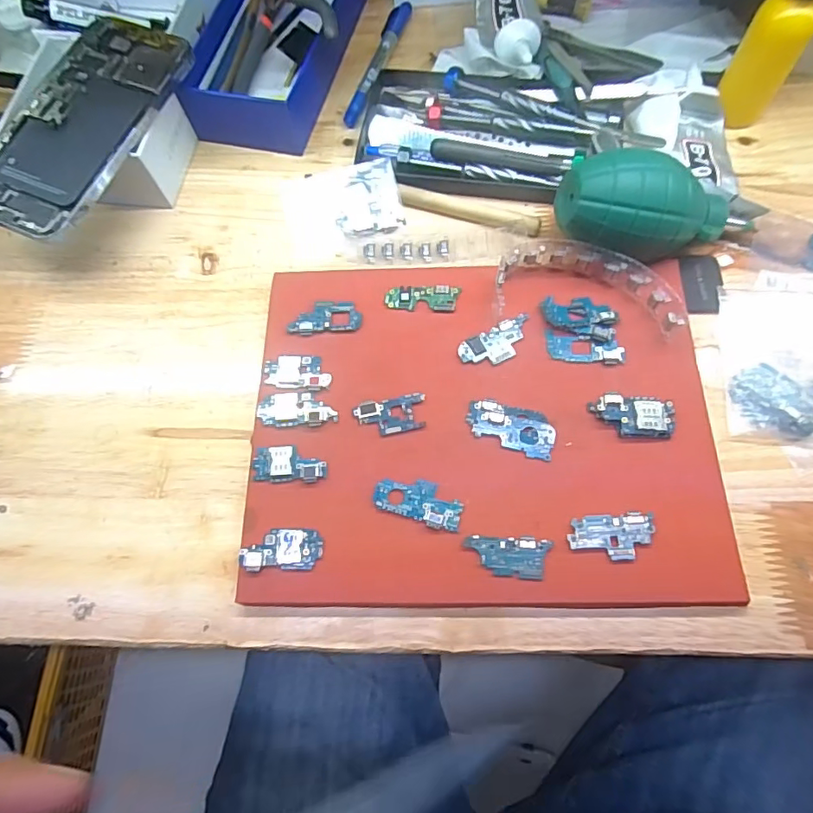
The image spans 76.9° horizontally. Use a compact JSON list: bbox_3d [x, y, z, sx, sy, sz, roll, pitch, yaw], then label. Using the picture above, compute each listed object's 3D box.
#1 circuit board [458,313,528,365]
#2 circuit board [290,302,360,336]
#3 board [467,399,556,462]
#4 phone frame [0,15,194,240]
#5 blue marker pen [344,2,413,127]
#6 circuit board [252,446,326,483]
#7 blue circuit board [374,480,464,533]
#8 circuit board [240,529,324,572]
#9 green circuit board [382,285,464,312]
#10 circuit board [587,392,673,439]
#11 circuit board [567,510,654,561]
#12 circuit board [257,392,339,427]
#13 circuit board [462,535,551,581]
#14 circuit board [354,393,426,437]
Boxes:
[{"bbox_3d":[0.053,-0.037,0.294,0.046,0.004,0.020,-29,71,-8],"label":"circuit board"},{"bbox_3d":[-0.049,-0.054,0.305,0.043,0.004,0.021,-5,70,1],"label":"circuit board"},{"bbox_3d":[0.057,0.011,0.276,0.047,0.004,0.024,16,71,8],"label":"board"},{"bbox_3d":[-0.206,-0.178,0.320,0.082,0.010,0.157,21,72,10],"label":"phone frame"},{"bbox_3d":[-0.022,-0.266,0.393,0.014,0.011,0.131,16,71,8],"label":"blue marker pen"},{"bbox_3d":[-0.062,0.030,0.274,0.038,0.004,0.019,0,70,3],"label":"circuit board"},{"bbox_3d":[0.006,0.048,0.265,0.045,0.004,0.021,18,72,9],"label":"blue circuit board"},{"bbox_3d":[-0.063,0.072,0.258,0.041,0.004,0.020,-2,70,2],"label":"circuit board"},{"bbox_3d":[0.009,-0.066,0.307,0.044,0.004,0.016,0,70,3],"label":"green circuit board"},{"bbox_3d":[0.122,0.005,0.274,0.042,0.007,0.023,1,70,3],"label":"circuit board"},{"bbox_3d":[0.102,0.065,0.254,0.042,0.004,0.022,-6,70,0],"label":"circuit board"},{"bbox_3d":[-0.060,0.001,0.284,0.043,0.004,0.020,-1,70,2],"label":"circuit board"},{"bbox_3d":[0.050,0.074,0.253,0.041,0.004,0.019,3,70,4],"label":"circuit board"},{"bbox_3d":[-0.009,0.004,0.281,0.038,0.004,0.021,-10,70,-1],"label":"circuit board"}]

